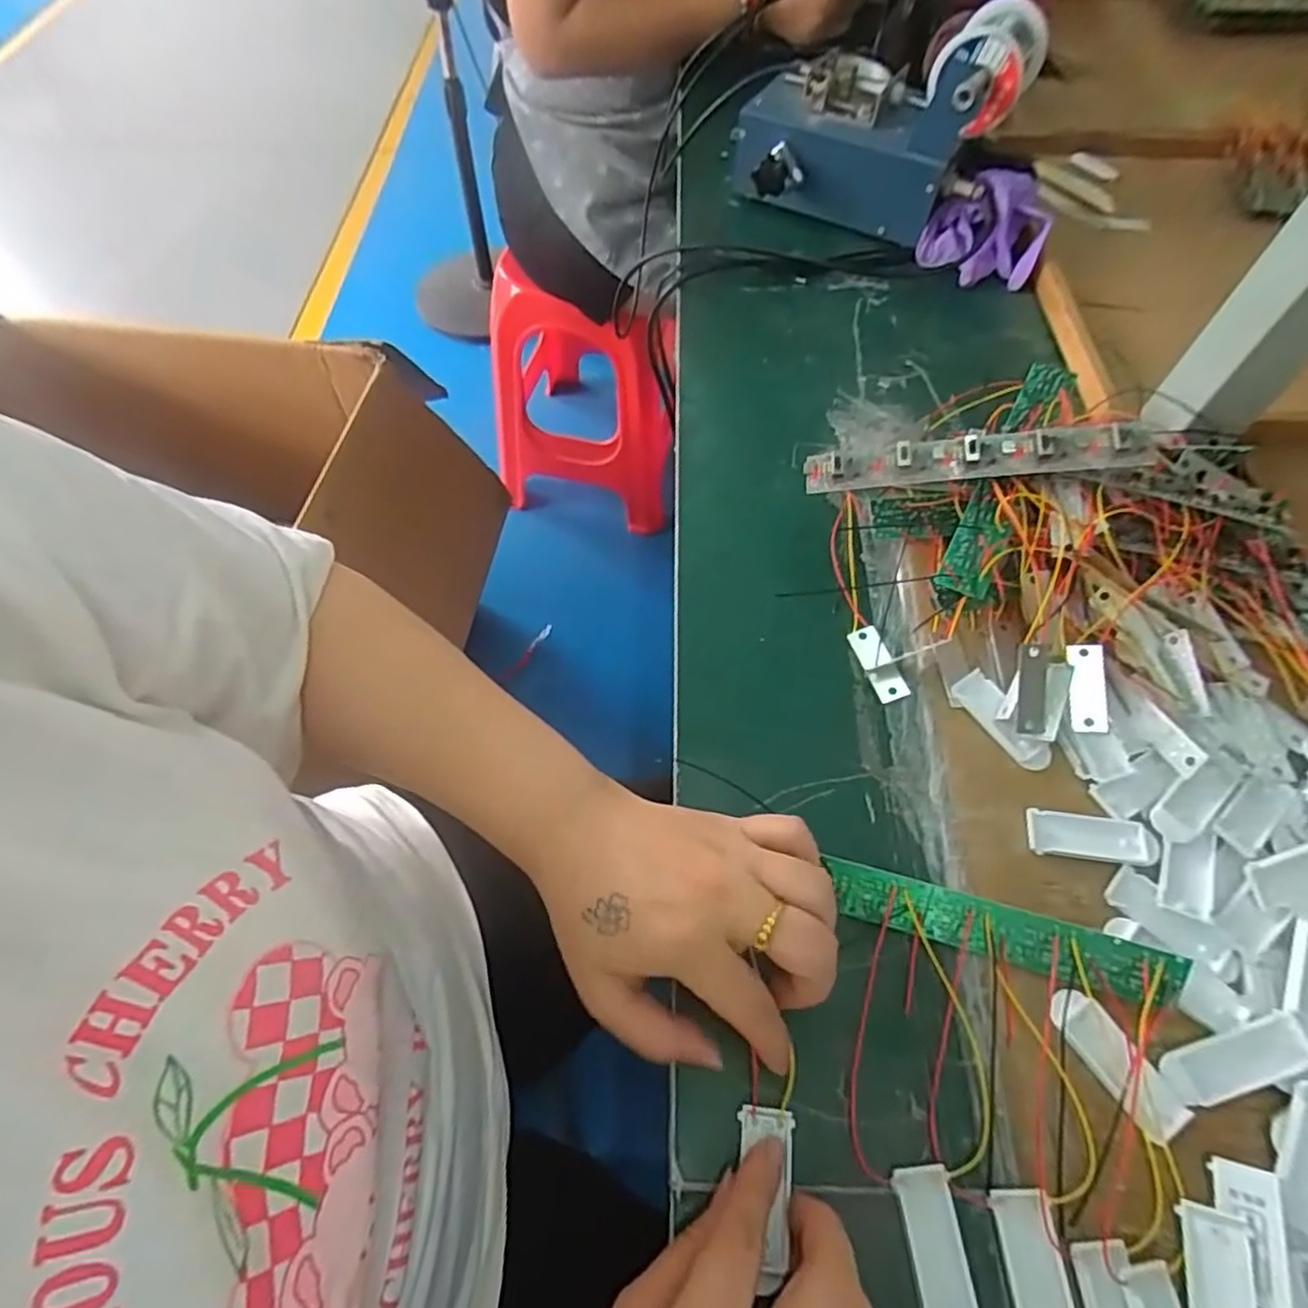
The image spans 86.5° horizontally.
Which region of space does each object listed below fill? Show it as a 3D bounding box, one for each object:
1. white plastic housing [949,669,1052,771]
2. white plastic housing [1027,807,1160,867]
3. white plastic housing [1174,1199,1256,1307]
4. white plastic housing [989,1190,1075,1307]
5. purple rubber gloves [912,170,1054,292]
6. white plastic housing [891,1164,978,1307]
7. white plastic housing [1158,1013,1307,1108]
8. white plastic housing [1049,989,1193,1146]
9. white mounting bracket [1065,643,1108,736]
[{"bbox_3d":[0.182,0.035,0.362,0.020,0.010,0.057,-33,65,-18],"label":"white plastic housing"},{"bbox_3d":[0.208,0.088,0.330,0.057,0.007,0.021,11,60,6],"label":"white plastic housing"},{"bbox_3d":[0.204,0.233,0.248,0.019,0.004,0.057,12,60,7],"label":"white plastic housing"},{"bbox_3d":[0.141,0.233,0.255,0.021,0.006,0.057,-2,60,-2],"label":"white plastic housing"},{"bbox_3d":[0.252,-0.324,0.537,0.086,0.059,0.055,6,62,10],"label":"purple rubber gloves"},{"bbox_3d":[0.107,0.228,0.262,0.021,0.004,0.057,-5,60,-4],"label":"white plastic housing"},{"bbox_3d":[0.238,0.166,0.283,0.057,0.009,0.020,-17,61,-5],"label":"white plastic housing"},{"bbox_3d":[0.191,0.168,0.287,0.019,0.004,0.057,-30,64,-17],"label":"white plastic housing"},{"bbox_3d":[0.222,0.018,0.357,0.020,0.006,0.045,4,77,6],"label":"white mounting bracket"}]

